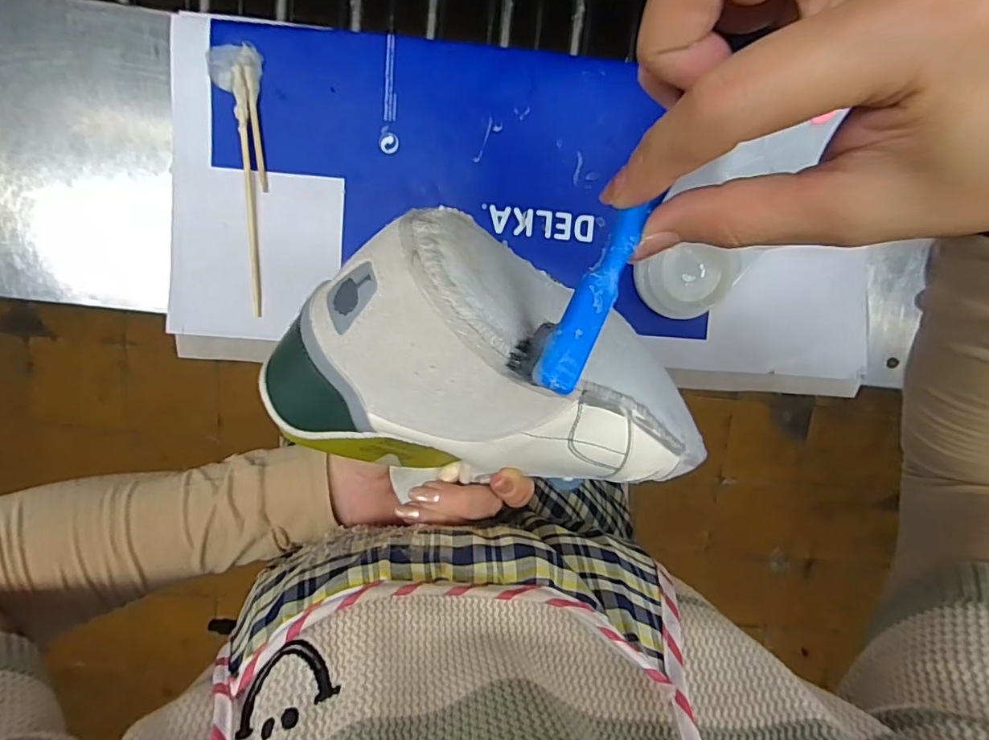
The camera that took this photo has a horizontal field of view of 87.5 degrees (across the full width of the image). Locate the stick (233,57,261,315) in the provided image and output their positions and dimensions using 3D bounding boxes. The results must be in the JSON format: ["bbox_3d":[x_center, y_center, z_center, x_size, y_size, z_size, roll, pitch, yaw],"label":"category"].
[{"bbox_3d":[-0.197,-0.139,0.414,0.008,0.006,0.189,-1,99,-4],"label":"stick"}]

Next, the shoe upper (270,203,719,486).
[{"bbox_3d":[0.021,0.015,0.230,0.213,0.064,0.101,21,98,-39],"label":"shoe upper"}]

